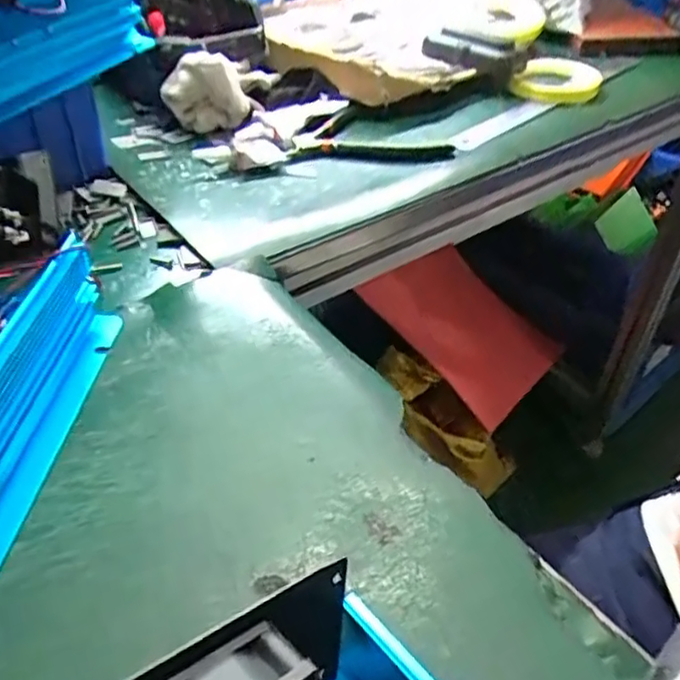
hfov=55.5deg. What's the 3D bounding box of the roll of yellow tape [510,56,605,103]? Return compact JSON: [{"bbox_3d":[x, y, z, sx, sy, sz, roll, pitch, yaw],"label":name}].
[{"bbox_3d":[0.218,-0.261,0.650,0.084,0.021,0.084,0,41,0],"label":"roll of yellow tape"}]

